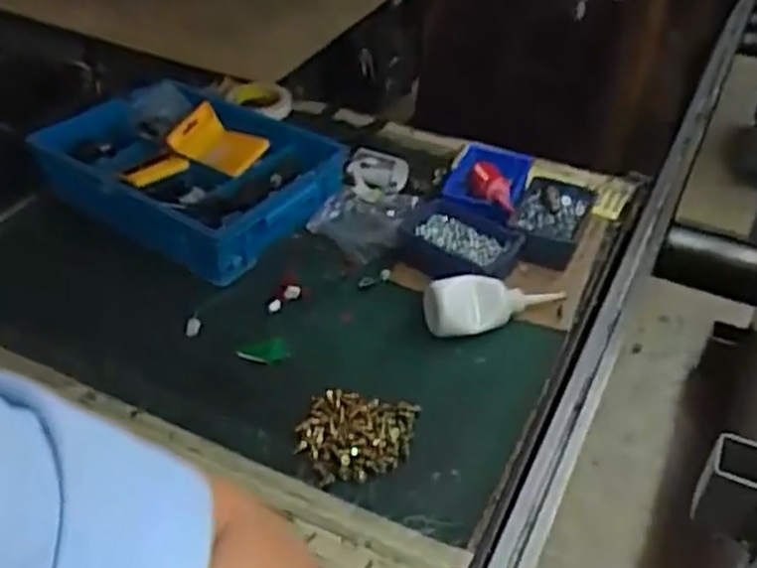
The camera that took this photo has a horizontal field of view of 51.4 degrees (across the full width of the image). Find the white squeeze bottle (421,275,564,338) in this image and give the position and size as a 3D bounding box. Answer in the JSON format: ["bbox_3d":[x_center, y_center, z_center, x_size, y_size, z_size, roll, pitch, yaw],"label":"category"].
[{"bbox_3d":[0.140,0.021,0.913,0.164,0.058,0.046,-4,39,-8],"label":"white squeeze bottle"}]

